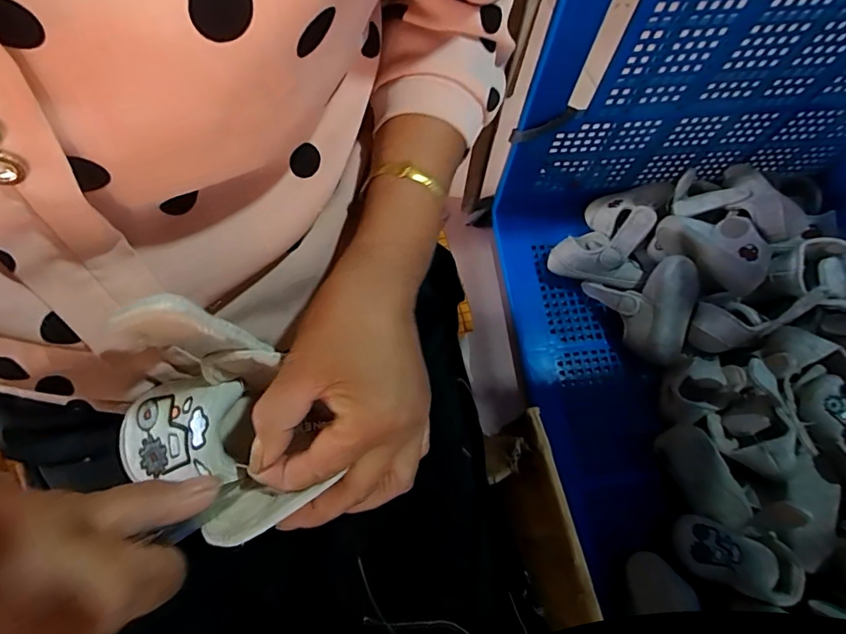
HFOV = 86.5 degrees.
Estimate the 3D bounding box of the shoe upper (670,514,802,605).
[{"bbox_3d":[0.388,0.297,0.553,0.141,0.038,0.071,14,70,3],"label":"shoe upper"}]

